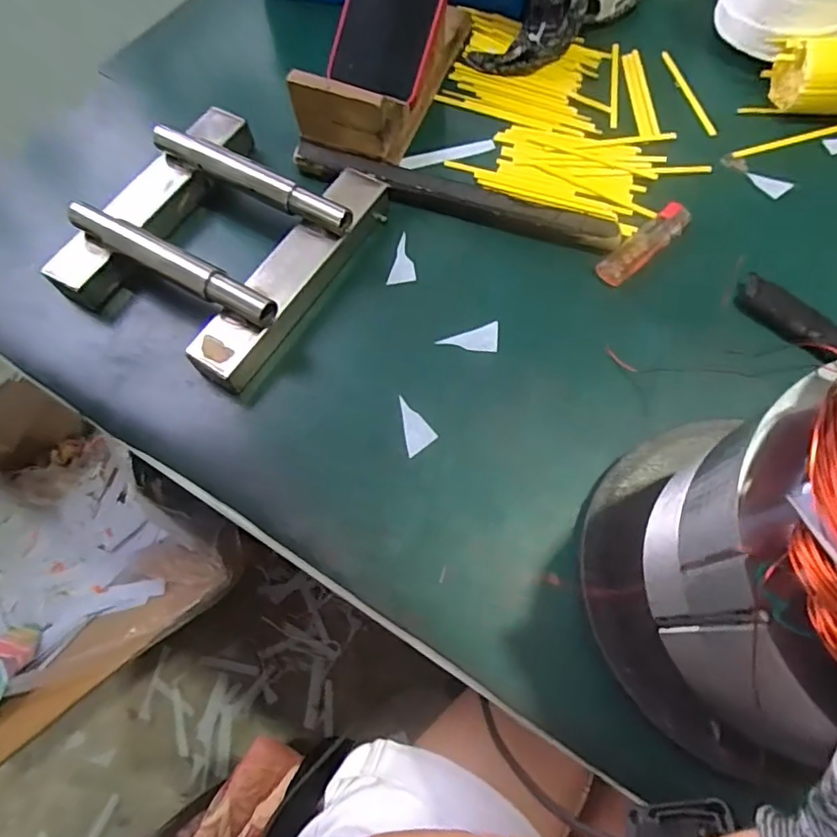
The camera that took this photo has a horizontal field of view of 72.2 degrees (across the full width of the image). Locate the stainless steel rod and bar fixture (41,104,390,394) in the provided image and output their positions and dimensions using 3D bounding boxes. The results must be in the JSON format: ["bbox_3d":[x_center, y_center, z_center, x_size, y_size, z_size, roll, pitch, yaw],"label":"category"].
[{"bbox_3d":[-0.152,-0.146,0.440,0.187,0.052,0.201,29,70,15],"label":"stainless steel rod and bar fixture"}]

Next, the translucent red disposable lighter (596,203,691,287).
[{"bbox_3d":[0.173,-0.133,0.439,0.090,0.008,0.023,-39,70,-14],"label":"translucent red disposable lighter"}]

